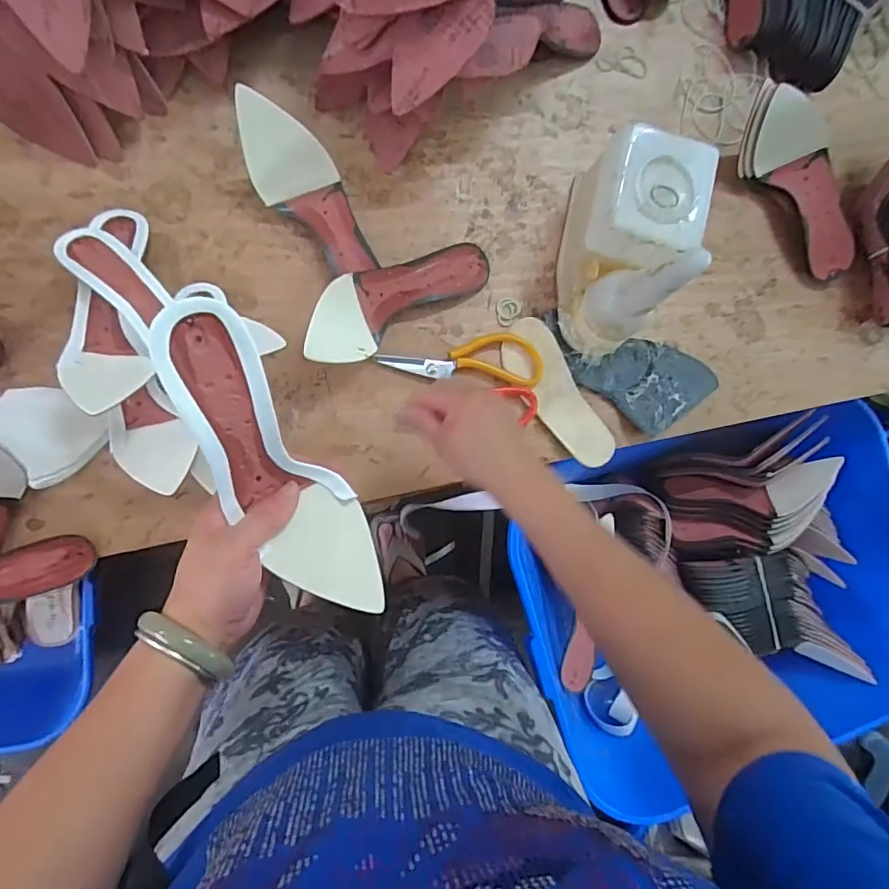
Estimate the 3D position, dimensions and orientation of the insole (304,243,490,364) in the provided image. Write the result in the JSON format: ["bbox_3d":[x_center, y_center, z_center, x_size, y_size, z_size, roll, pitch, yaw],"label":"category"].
[{"bbox_3d":[-0.054,-0.156,0.566,0.233,0.051,0.076,-34,94,-24],"label":"insole"}]

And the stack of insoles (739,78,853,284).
[{"bbox_3d":[0.423,-0.310,0.631,0.083,0.066,0.236,-41,107,-8],"label":"stack of insoles"}]

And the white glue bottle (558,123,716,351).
[{"bbox_3d":[0.195,-0.203,0.557,0.107,0.162,0.199,13,87,-9],"label":"white glue bottle"}]

